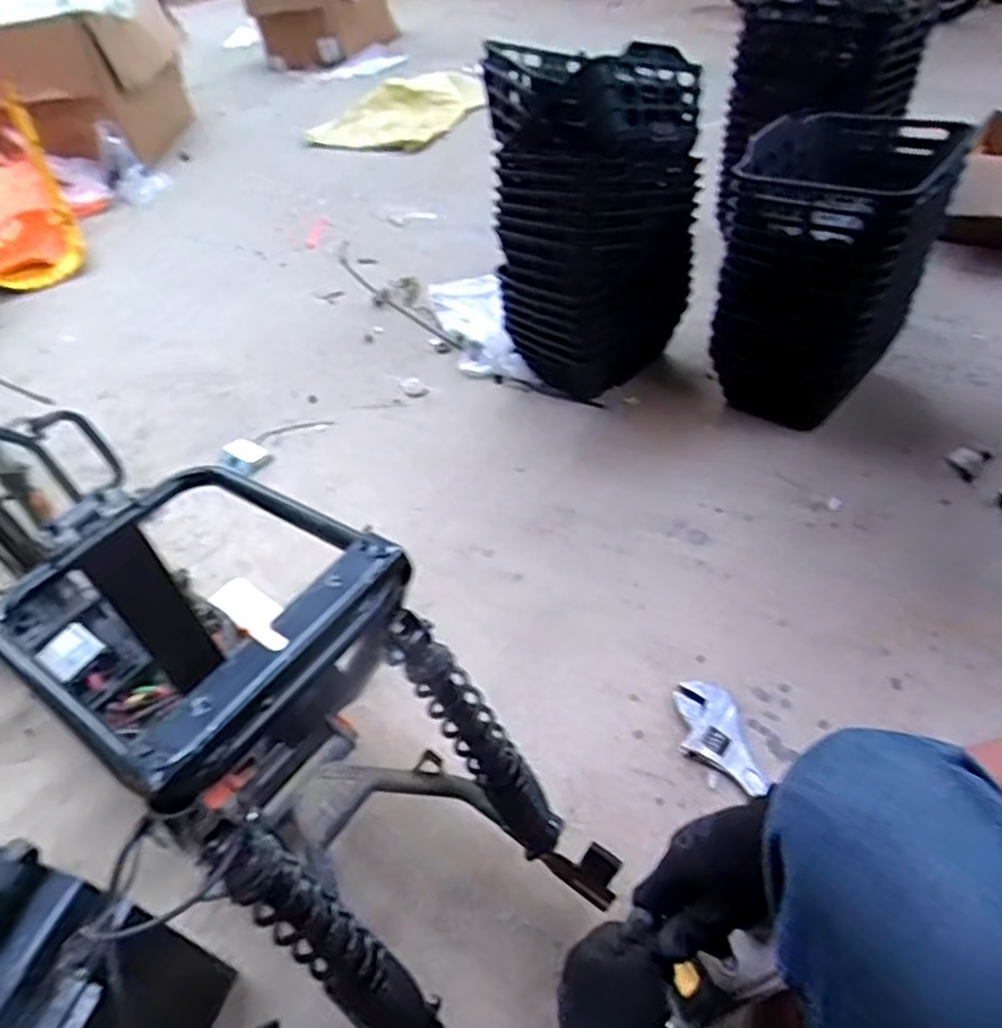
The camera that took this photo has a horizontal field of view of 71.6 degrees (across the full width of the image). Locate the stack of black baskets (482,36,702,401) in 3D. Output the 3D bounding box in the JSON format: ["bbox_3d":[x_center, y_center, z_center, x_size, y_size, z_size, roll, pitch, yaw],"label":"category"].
[{"bbox_3d":[0.174,-0.555,1.347,0.368,0.575,0.294,10,47,15],"label":"stack of black baskets"}]

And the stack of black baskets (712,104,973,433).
[{"bbox_3d":[0.618,-0.471,1.325,0.315,0.430,0.426,25,53,27],"label":"stack of black baskets"}]

